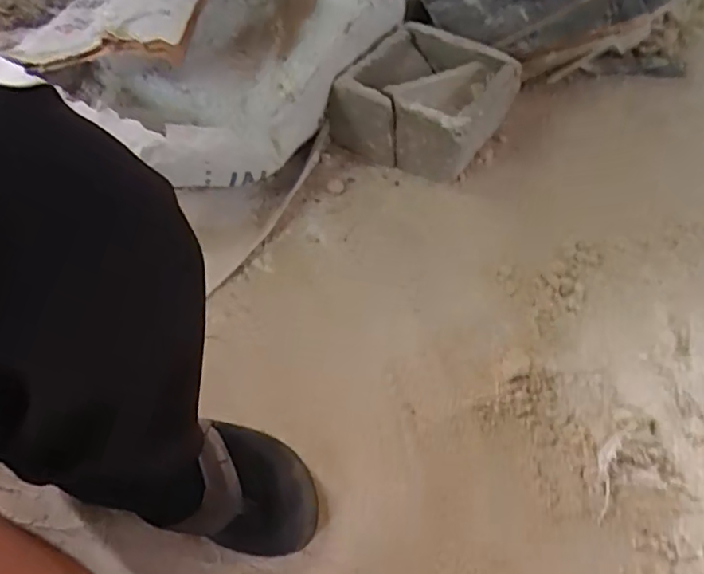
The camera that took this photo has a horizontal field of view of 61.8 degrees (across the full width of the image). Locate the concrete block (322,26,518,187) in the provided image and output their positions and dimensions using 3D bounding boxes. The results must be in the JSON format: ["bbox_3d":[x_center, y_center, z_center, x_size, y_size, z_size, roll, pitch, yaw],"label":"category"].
[{"bbox_3d":[0.105,-0.264,0.829,0.205,0.094,0.203,26,61,15],"label":"concrete block"}]

